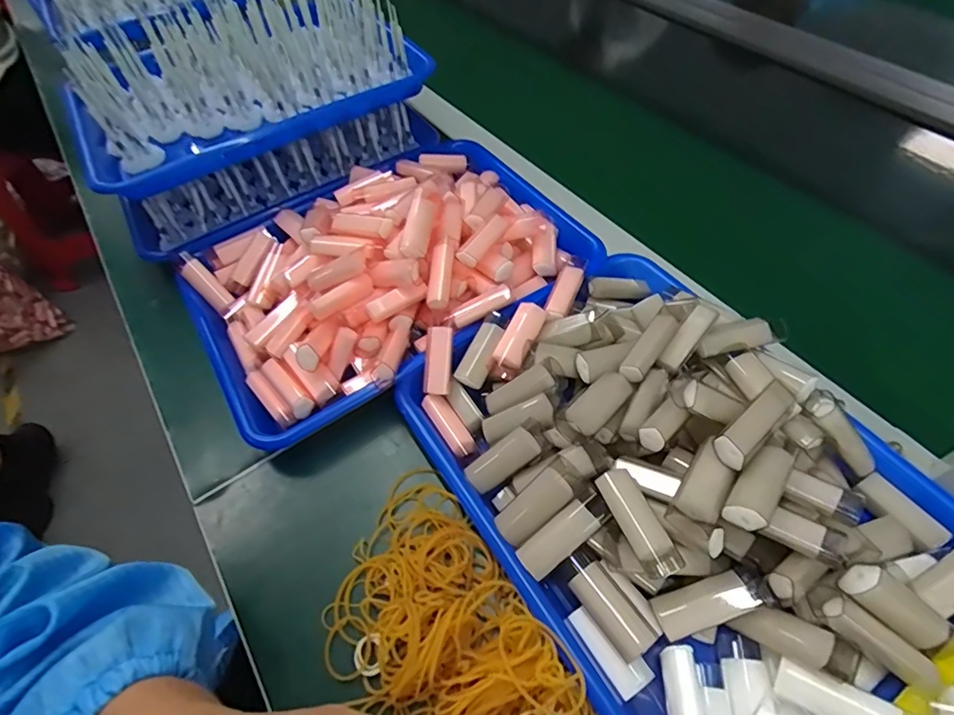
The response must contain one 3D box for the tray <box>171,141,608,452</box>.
[{"bbox_3d":[-0.090,-0.091,0.467,0.335,0.081,0.254,-30,59,-15],"label":"tray"}]

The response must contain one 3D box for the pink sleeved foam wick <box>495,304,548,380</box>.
[{"bbox_3d":[0.031,-0.012,0.381,0.023,0.015,0.060,24,80,19],"label":"pink sleeved foam wick"}]

